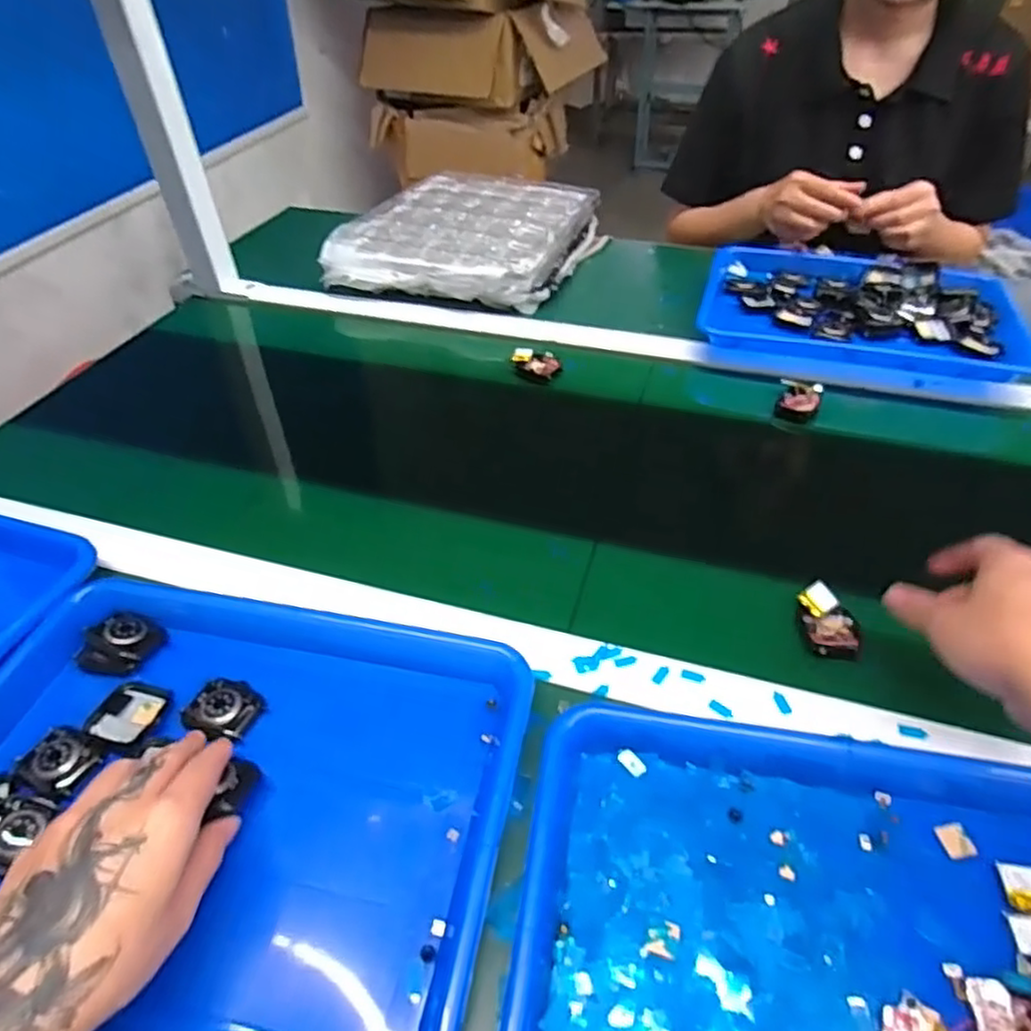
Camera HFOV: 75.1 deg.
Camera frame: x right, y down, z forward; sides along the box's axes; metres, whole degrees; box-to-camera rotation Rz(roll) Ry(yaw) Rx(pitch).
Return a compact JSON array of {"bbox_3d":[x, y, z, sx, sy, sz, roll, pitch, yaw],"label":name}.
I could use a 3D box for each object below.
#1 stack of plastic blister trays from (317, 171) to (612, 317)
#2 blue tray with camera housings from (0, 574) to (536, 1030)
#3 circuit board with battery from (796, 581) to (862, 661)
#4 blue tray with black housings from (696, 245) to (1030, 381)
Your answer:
[{"bbox_3d":[-0.058,-0.380,0.923,0.291,0.066,0.328,17,47,18],"label":"stack of plastic blister trays"},{"bbox_3d":[-0.173,0.158,0.389,0.336,0.034,0.269,8,45,9],"label":"blue tray with camera housings"},{"bbox_3d":[0.220,0.074,0.471,0.034,0.012,0.059,3,44,4],"label":"circuit board with battery"},{"bbox_3d":[0.382,-0.234,0.761,0.324,0.039,0.243,13,46,14],"label":"blue tray with black housings"}]

